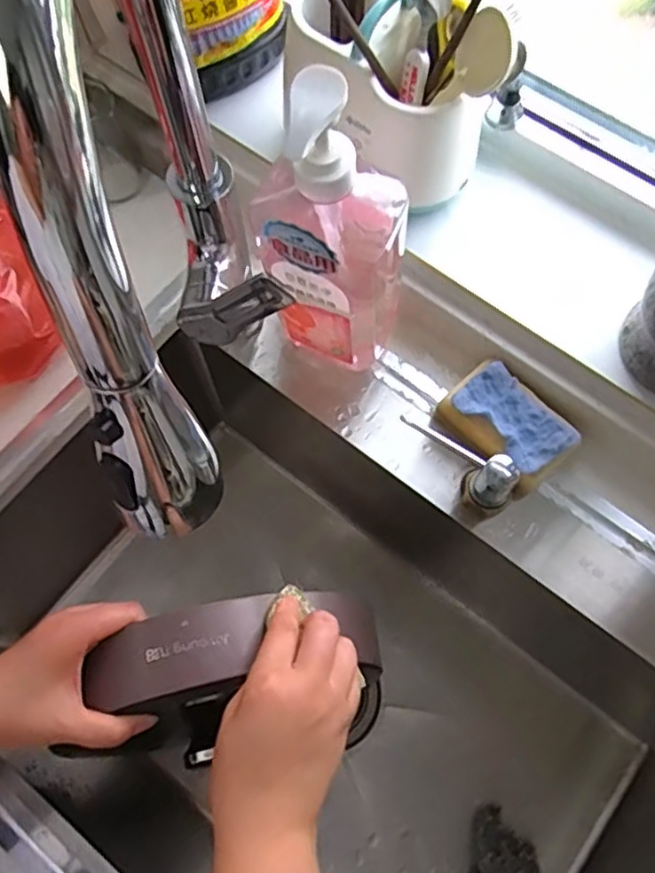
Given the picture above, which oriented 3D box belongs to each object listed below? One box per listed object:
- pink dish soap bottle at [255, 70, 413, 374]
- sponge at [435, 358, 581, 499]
[{"bbox_3d":[0.002,-0.127,0.457,0.096,0.276,0.071,12,71,5],"label":"pink dish soap bottle"},{"bbox_3d":[0.146,-0.007,0.544,0.066,0.044,0.101,-39,75,-12],"label":"sponge"}]

